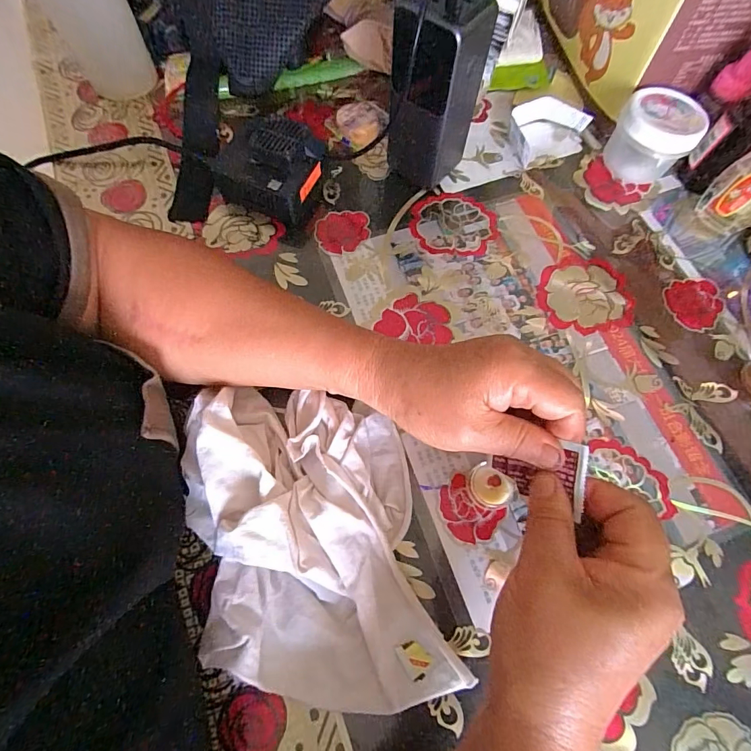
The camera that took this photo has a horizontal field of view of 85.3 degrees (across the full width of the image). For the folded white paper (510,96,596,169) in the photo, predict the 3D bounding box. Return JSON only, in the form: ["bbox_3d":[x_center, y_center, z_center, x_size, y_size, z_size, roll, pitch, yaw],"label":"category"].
[{"bbox_3d":[0.169,-0.235,0.388,0.073,0.029,0.048,-17,70,-8],"label":"folded white paper"}]

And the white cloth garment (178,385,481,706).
[{"bbox_3d":[-0.043,0.093,0.244,0.141,0.041,0.200,-11,69,-6],"label":"white cloth garment"}]

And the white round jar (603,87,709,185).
[{"bbox_3d":[0.246,-0.213,0.366,0.061,0.053,0.058,1,69,-2],"label":"white round jar"}]

